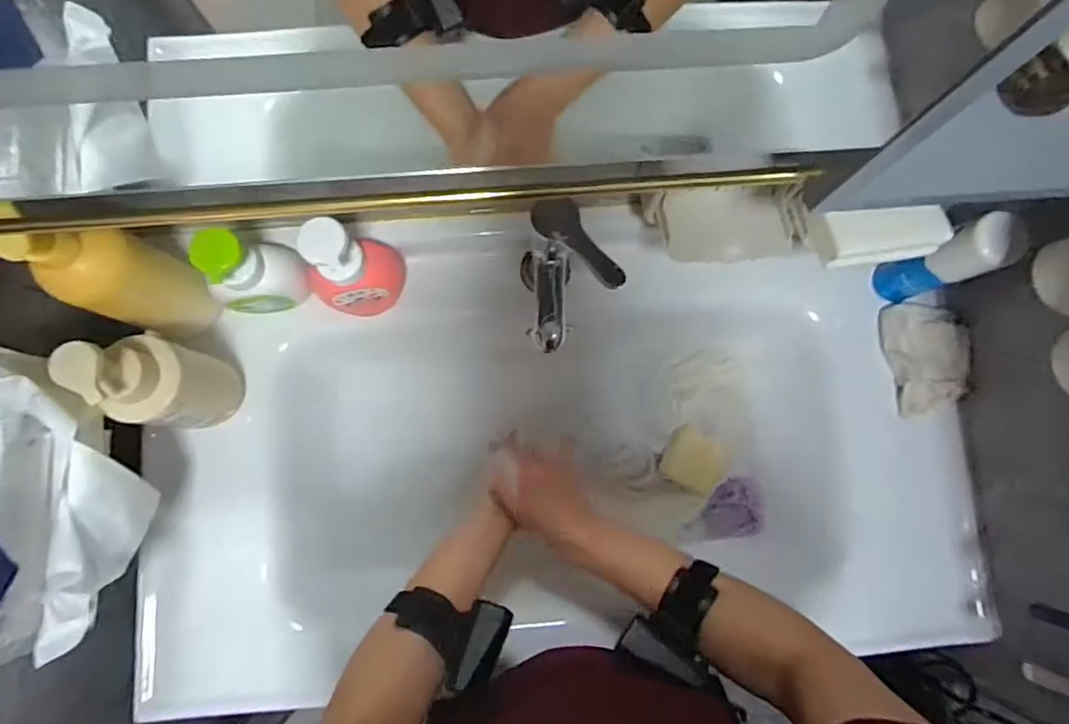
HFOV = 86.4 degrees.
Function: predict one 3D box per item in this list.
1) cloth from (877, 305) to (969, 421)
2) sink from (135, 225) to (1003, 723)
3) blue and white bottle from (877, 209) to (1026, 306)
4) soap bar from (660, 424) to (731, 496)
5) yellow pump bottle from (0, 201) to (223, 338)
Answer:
[{"bbox_3d":[0.443,-0.005,0.643,0.081,0.023,0.126,-2,81,-2],"label":"cloth"},{"bbox_3d":[0.037,0.106,0.669,0.886,0.145,0.450,-4,81,-2],"label":"sink"},{"bbox_3d":[0.425,-0.104,0.592,0.041,0.154,0.048,-32,83,-6],"label":"blue and white bottle"},{"bbox_3d":[0.208,0.126,0.732,0.075,0.021,0.071,29,82,3],"label":"soap bar"},{"bbox_3d":[-0.357,-0.072,0.492,0.064,0.203,0.061,-19,82,-4],"label":"yellow pump bottle"}]

